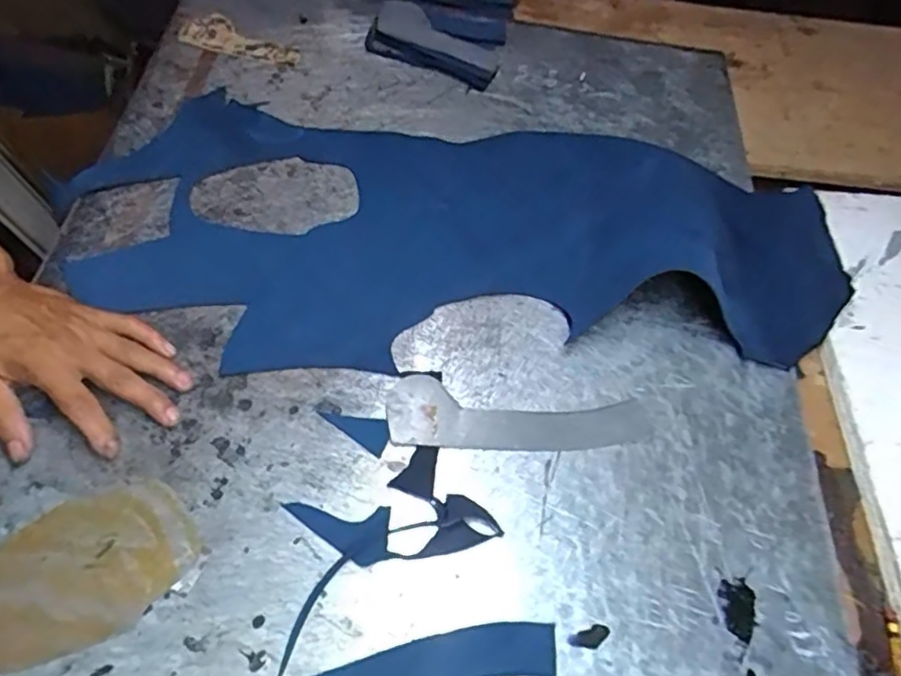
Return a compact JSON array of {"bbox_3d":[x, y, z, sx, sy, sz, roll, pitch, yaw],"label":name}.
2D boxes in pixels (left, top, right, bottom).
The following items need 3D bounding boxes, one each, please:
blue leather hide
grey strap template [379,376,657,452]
[{"bbox_3d":[0.019,-0.089,0.564,0.653,0.028,0.277,5,60,1],"label":"blue leather hide"},{"bbox_3d":[0.053,0.061,0.490,0.202,0.004,0.053,4,60,-6],"label":"grey strap template"}]

